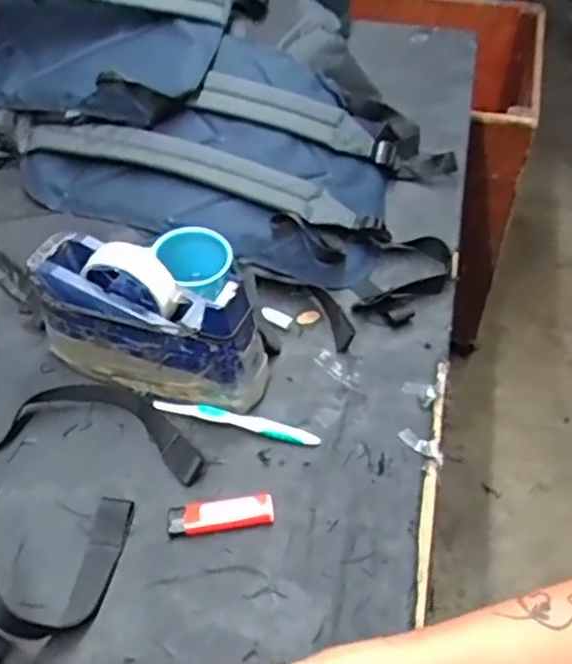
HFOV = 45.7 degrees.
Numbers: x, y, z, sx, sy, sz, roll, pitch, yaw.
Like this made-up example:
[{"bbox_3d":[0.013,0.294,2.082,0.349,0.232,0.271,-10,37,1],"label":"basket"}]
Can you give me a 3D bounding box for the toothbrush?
[{"bbox_3d":[-0.044,0.074,0.593,0.150,0.012,0.017,13,47,11],"label":"toothbrush"}]

